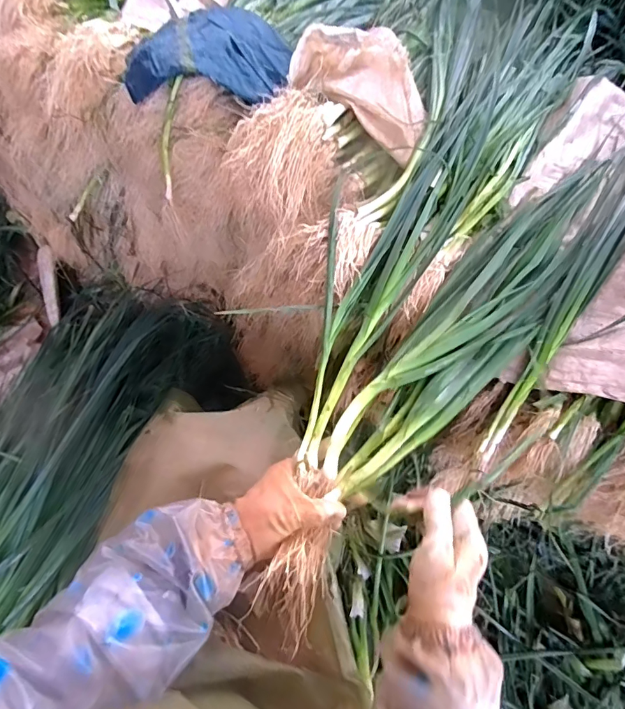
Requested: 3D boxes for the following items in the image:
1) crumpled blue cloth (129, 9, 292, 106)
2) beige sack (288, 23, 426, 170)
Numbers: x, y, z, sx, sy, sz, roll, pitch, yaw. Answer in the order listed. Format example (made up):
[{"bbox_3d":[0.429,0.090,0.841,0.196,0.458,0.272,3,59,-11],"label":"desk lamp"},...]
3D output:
[{"bbox_3d":[-0.155,-0.462,0.667,0.240,0.045,0.209,-2,65,-3],"label":"crumpled blue cloth"},{"bbox_3d":[0.062,-0.364,0.597,0.195,0.083,0.130,15,65,5],"label":"beige sack"}]

